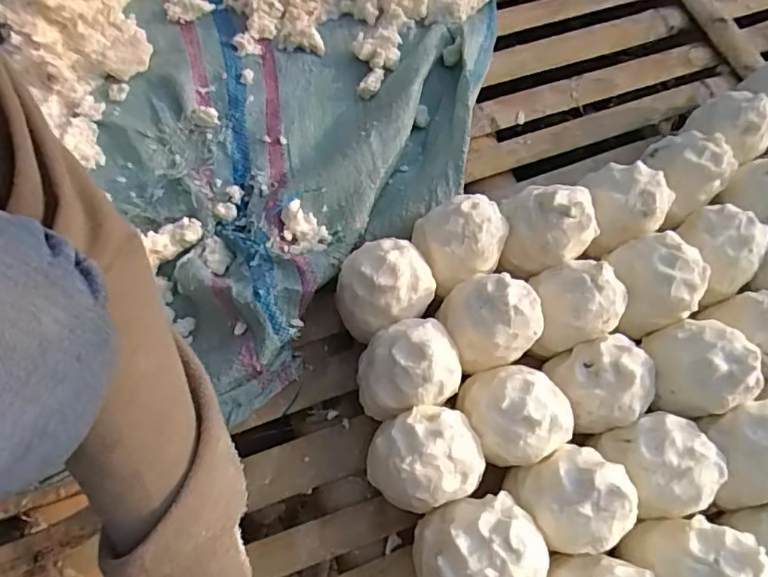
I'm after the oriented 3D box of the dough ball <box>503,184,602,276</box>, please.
[{"bbox_3d":[0.153,-0.057,0.522,0.079,0.067,0.071,3,69,-3],"label":"dough ball"}]

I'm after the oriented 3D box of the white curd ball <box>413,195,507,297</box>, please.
[{"bbox_3d":[0.071,-0.047,0.518,0.075,0.061,0.071,1,69,-4],"label":"white curd ball"}]

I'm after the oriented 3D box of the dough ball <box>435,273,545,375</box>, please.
[{"bbox_3d":[0.091,0.025,0.494,0.071,0.079,0.084,-28,74,-14],"label":"dough ball"}]

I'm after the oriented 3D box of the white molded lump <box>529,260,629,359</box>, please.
[{"bbox_3d":[0.171,0.013,0.508,0.072,0.074,0.075,1,69,-4],"label":"white molded lump"}]

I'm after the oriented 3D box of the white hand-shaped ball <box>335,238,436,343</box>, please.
[{"bbox_3d":[-0.002,-0.005,0.512,0.084,0.078,0.077,1,69,-4],"label":"white hand-shaped ball"}]

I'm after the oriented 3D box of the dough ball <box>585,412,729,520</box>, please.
[{"bbox_3d":[0.229,0.144,0.465,0.074,0.067,0.080,1,69,-4],"label":"dough ball"}]

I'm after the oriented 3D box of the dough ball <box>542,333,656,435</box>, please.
[{"bbox_3d":[0.190,0.080,0.488,0.071,0.066,0.075,1,69,-4],"label":"dough ball"}]

